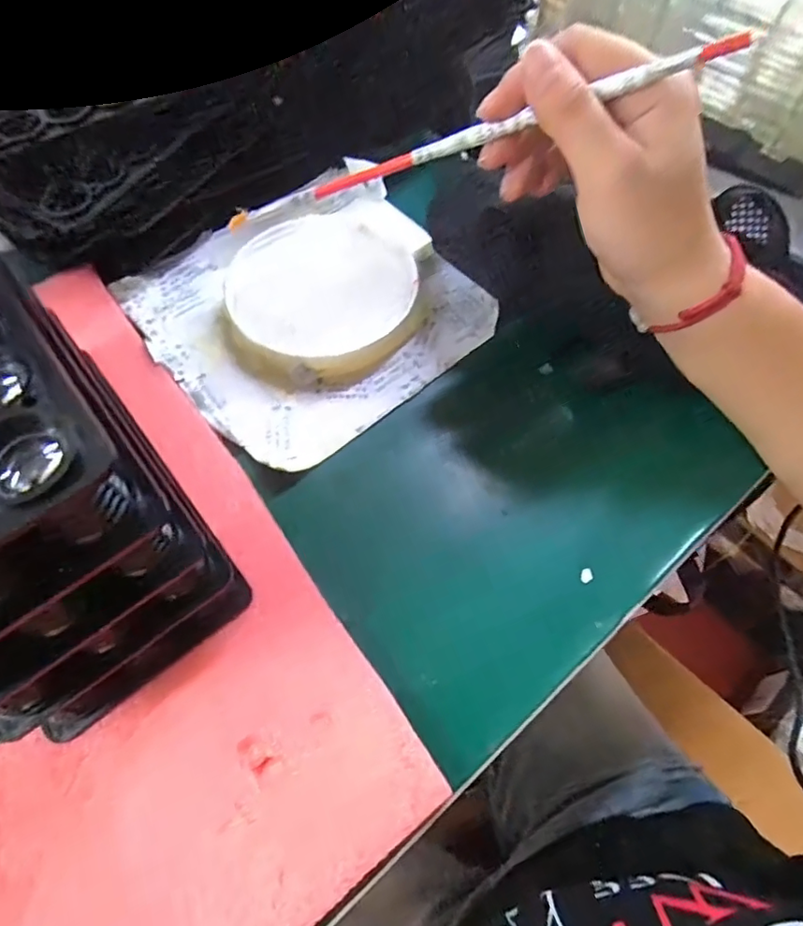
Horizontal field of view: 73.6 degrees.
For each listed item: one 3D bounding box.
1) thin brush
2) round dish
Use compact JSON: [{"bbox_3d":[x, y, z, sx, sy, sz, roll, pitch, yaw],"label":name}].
[{"bbox_3d":[0.023,-0.142,0.239,0.220,0.007,0.004,-2,57,30],"label":"thin brush"},{"bbox_3d":[-0.049,-0.110,0.344,0.112,0.023,0.126,-16,63,-9],"label":"round dish"}]

